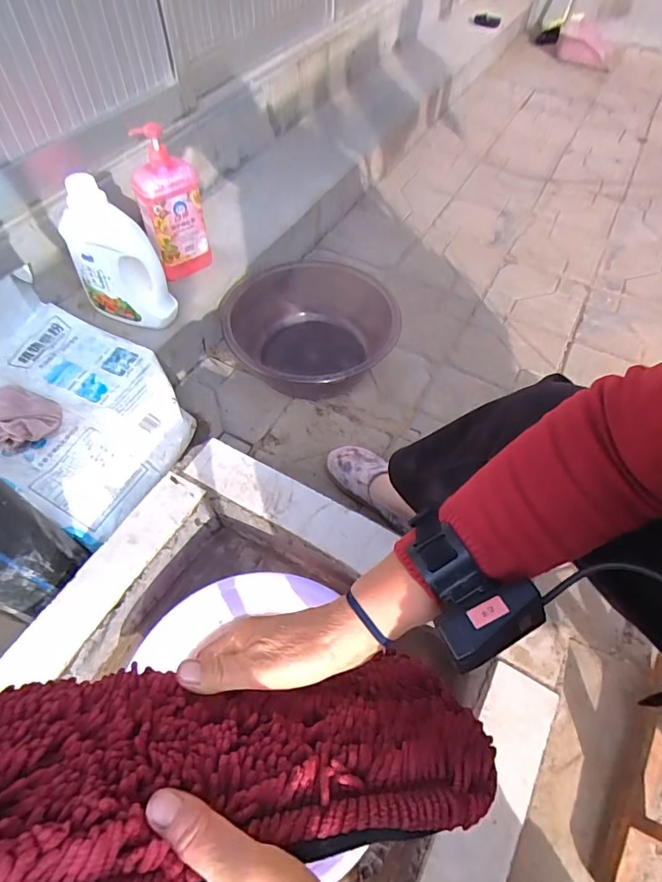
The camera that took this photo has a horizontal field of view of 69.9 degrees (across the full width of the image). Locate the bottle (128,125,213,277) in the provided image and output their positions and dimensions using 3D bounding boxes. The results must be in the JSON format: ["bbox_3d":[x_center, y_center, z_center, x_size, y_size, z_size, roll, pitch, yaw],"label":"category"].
[{"bbox_3d":[-0.313,-0.455,0.941,0.118,0.270,0.065,-14,57,-11],"label":"bottle"}]

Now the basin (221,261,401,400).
[{"bbox_3d":[-0.041,-0.227,1.031,0.327,0.141,0.344,1,55,-1],"label":"basin"}]

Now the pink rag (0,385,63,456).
[{"bbox_3d":[-0.525,-0.047,0.786,0.115,0.043,0.129,-37,64,-24],"label":"pink rag"}]

